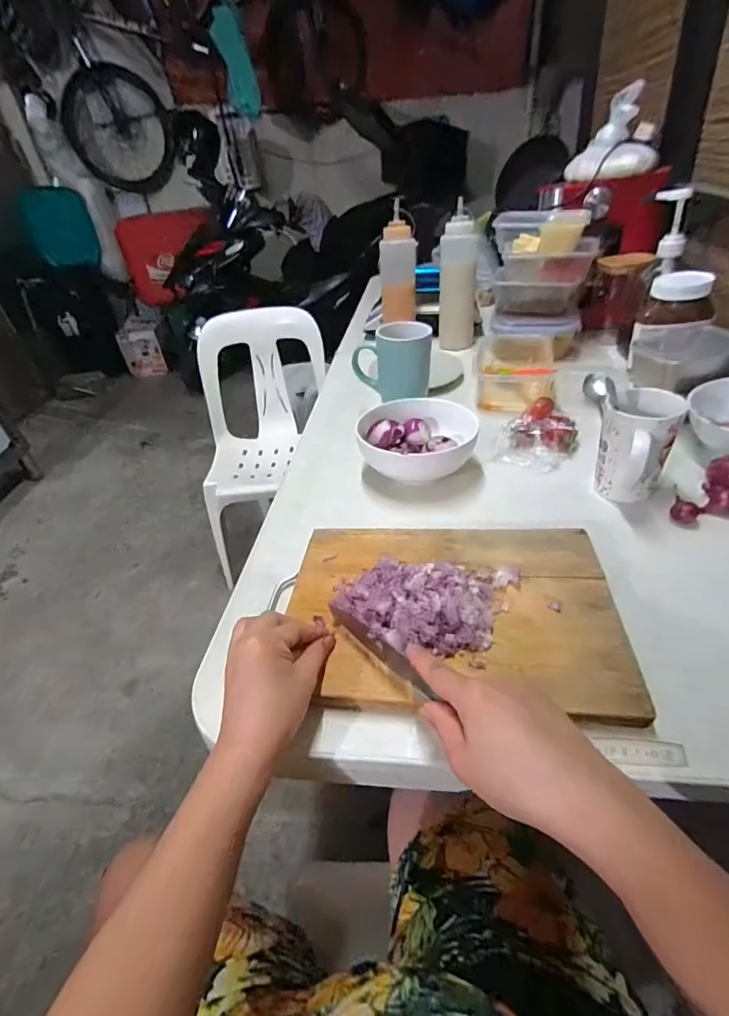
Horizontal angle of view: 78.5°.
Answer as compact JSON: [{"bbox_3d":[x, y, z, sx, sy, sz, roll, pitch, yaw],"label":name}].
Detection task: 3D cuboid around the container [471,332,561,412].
[{"bbox_3d":[0.282,-0.258,0.842,0.143,0.082,0.188,5,41,13],"label":"container"}]

